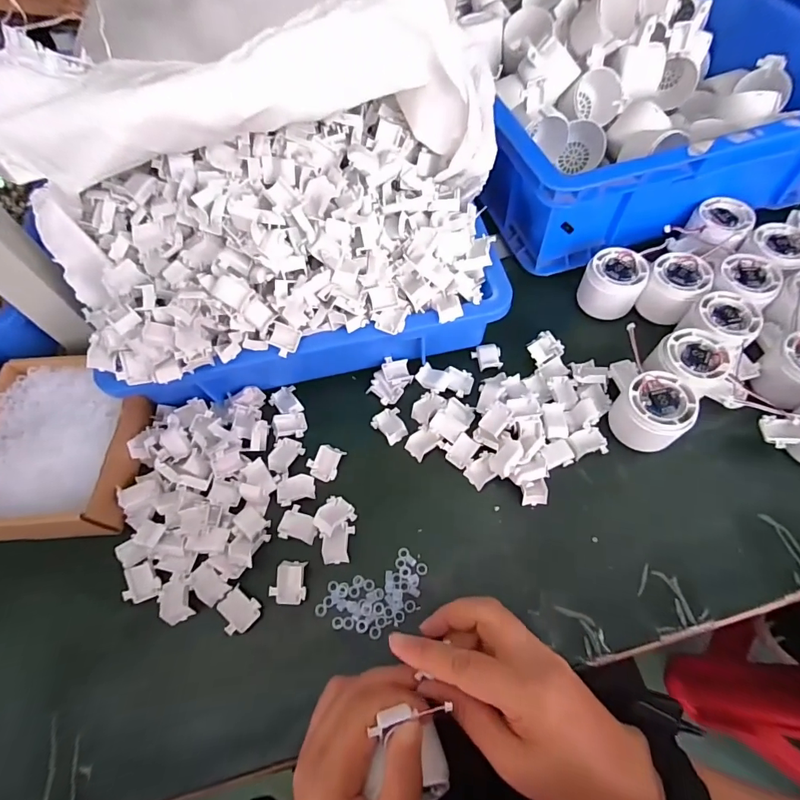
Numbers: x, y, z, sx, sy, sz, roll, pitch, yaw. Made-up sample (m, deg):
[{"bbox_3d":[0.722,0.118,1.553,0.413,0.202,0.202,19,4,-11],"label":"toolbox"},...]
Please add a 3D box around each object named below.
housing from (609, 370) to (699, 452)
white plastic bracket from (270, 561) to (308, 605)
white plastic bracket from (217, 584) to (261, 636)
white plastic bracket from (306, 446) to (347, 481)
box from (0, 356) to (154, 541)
[{"bbox_3d":[0.223,0.011,0.386,0.053,0.047,0.056,-2,62,3],"label":"housing"},{"bbox_3d":[-0.090,0.149,0.358,0.028,0.012,0.032,-1,62,3],"label":"white plastic bracket"},{"bbox_3d":[-0.130,0.168,0.352,0.028,0.009,0.032,-41,66,-17],"label":"white plastic bracket"},{"bbox_3d":[-0.070,0.058,0.412,0.030,0.009,0.034,19,65,14],"label":"white plastic bracket"},{"bbox_3d":[-0.321,0.041,0.420,0.141,0.053,0.174,-4,62,2],"label":"box"}]

